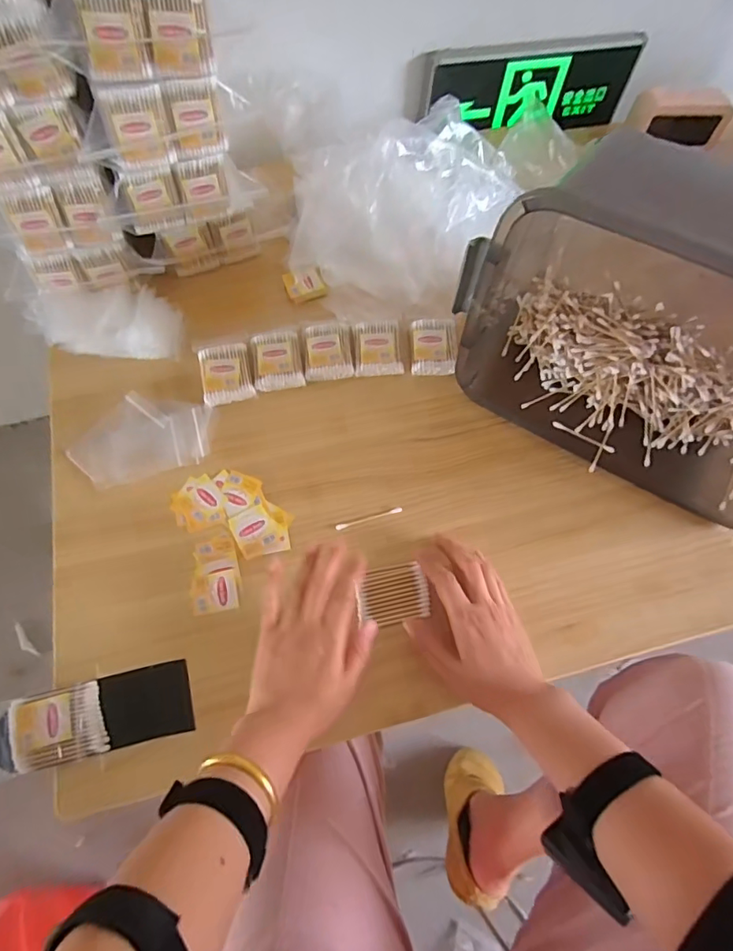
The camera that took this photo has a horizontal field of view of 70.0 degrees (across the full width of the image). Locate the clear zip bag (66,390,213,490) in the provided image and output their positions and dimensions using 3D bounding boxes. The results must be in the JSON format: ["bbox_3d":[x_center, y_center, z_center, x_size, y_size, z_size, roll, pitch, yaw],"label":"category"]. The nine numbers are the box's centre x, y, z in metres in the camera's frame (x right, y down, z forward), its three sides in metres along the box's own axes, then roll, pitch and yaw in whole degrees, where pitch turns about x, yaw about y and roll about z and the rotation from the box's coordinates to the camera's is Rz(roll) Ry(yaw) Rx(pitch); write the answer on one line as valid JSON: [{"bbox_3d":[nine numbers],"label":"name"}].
[{"bbox_3d":[-0.249,-0.045,0.580,0.147,0.005,0.101,-17,66,-10],"label":"clear zip bag"}]

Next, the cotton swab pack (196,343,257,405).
[{"bbox_3d":[-0.164,-0.120,0.609,0.056,0.011,0.074,-13,66,-8],"label":"cotton swab pack"}]

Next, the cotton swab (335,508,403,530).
[{"bbox_3d":[0.003,0.045,0.549,0.072,0.004,0.006,-16,68,-7],"label":"cotton swab"}]

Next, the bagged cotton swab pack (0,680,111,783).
[{"bbox_3d":[-0.290,0.225,0.460,0.111,0.013,0.064,-14,66,-8],"label":"bagged cotton swab pack"}]

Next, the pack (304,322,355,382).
[{"bbox_3d":[-0.046,-0.148,0.623,0.055,0.012,0.073,-7,65,-5],"label":"pack"}]

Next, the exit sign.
[{"bbox_3d":[0.237,-0.575,0.795,0.370,0.133,0.042,-12,66,-8],"label":"exit sign"}]

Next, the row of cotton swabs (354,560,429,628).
[{"bbox_3d":[0.027,0.117,0.518,0.062,0.008,0.055,-11,68,-6],"label":"row of cotton swabs"}]

